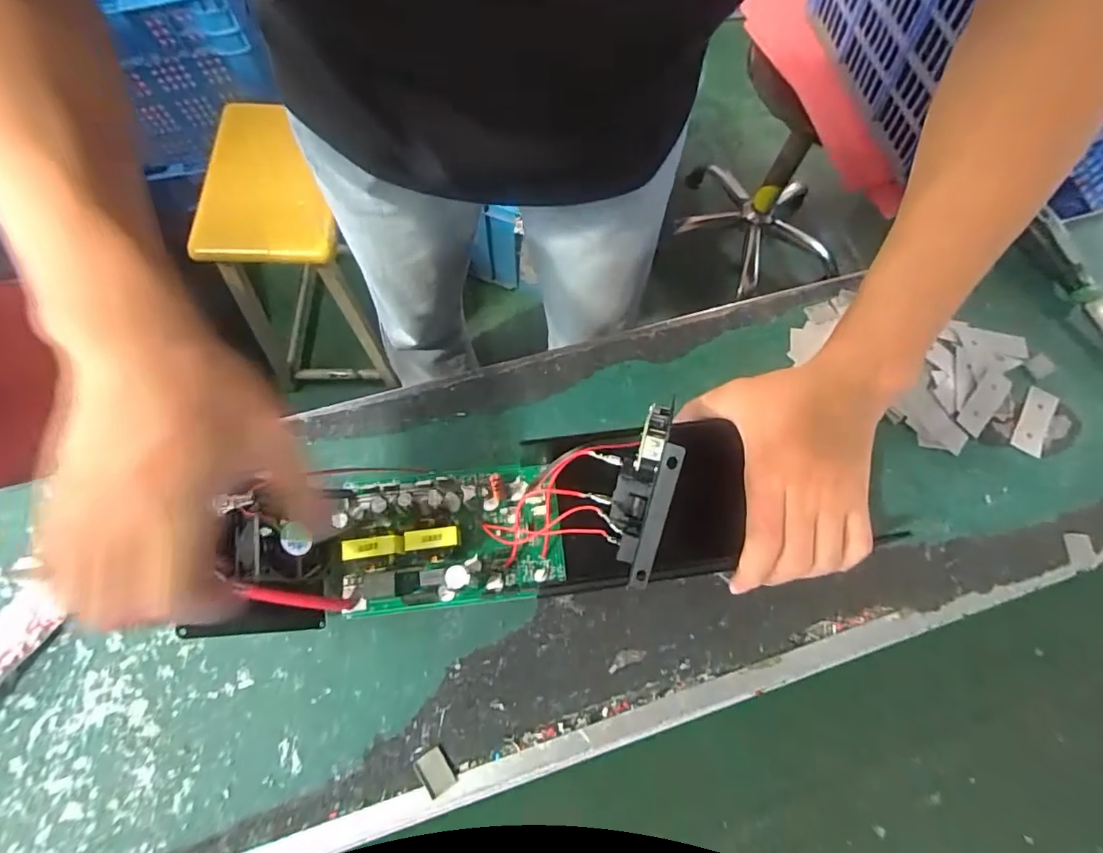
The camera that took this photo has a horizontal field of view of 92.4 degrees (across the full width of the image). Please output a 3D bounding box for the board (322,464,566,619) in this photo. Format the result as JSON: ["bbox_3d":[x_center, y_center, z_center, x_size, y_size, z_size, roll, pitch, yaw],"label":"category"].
[{"bbox_3d":[-0.074,0.075,0.368,0.157,0.043,0.094,-5,71,-6],"label":"board"}]

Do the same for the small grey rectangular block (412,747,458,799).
[{"bbox_3d":[-0.073,0.215,0.329,0.019,0.004,0.025,-33,76,-14],"label":"small grey rectangular block"}]

